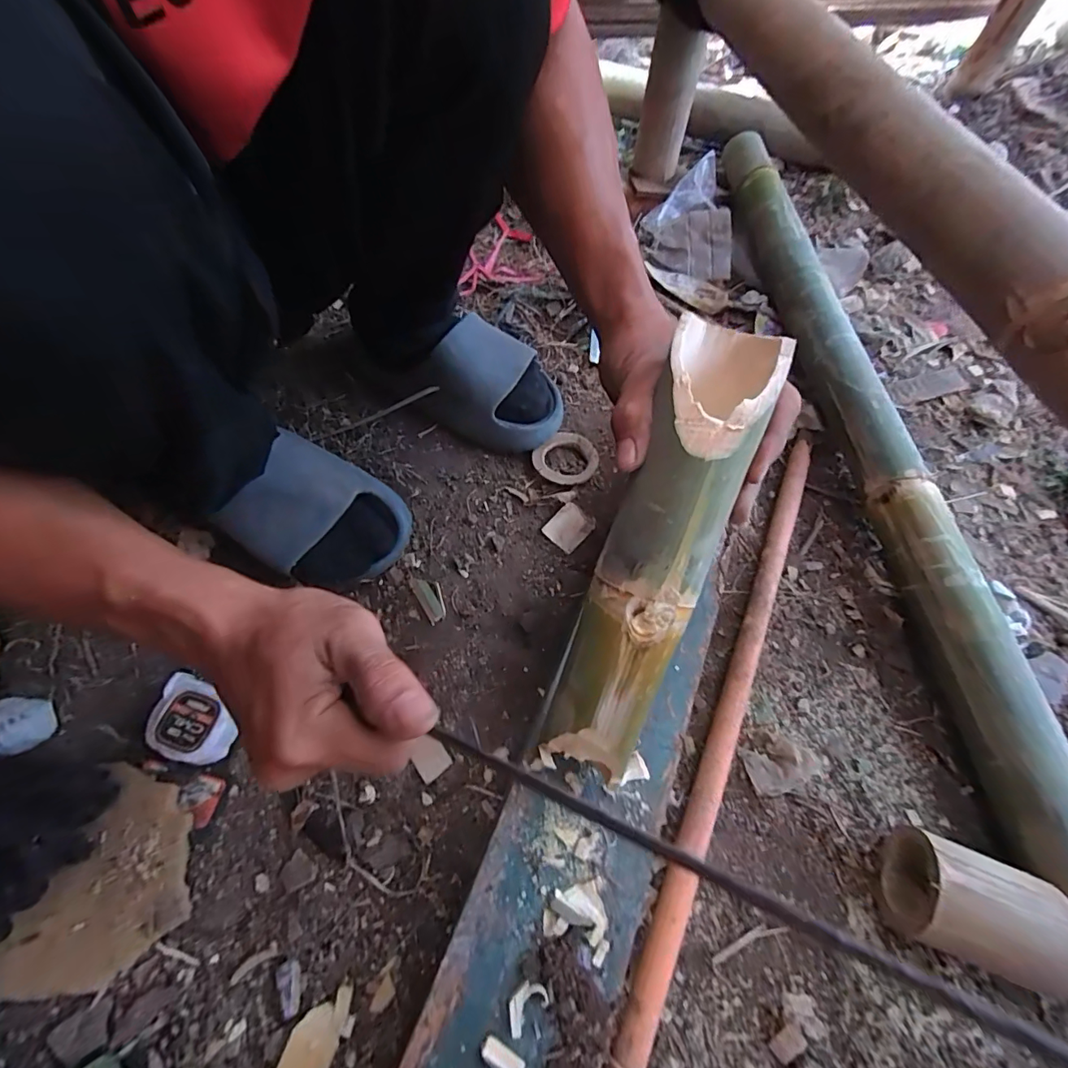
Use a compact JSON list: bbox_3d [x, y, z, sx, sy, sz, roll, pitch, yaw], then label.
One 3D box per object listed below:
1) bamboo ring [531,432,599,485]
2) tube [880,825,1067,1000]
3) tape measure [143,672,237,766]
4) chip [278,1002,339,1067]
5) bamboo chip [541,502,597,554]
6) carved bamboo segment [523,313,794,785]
[{"bbox_3d":[0.036,-0.082,0.526,0.063,0.012,0.068,2,59,-3],"label":"bamboo ring"},{"bbox_3d":[0.305,0.259,0.339,0.096,0.068,0.070,22,65,10],"label":"tube"},{"bbox_3d":[-0.277,0.153,0.396,0.063,0.034,0.056,21,65,9],"label":"tape measure"},{"bbox_3d":[-0.150,0.346,0.320,0.030,0.009,0.052,17,65,7],"label":"chip"},{"bbox_3d":[0.036,-0.007,0.498,0.038,0.009,0.049,39,69,16],"label":"bamboo chip"},{"bbox_3d":[0.067,0.018,0.279,0.059,0.050,0.271,19,102,7],"label":"carved bamboo segment"}]

